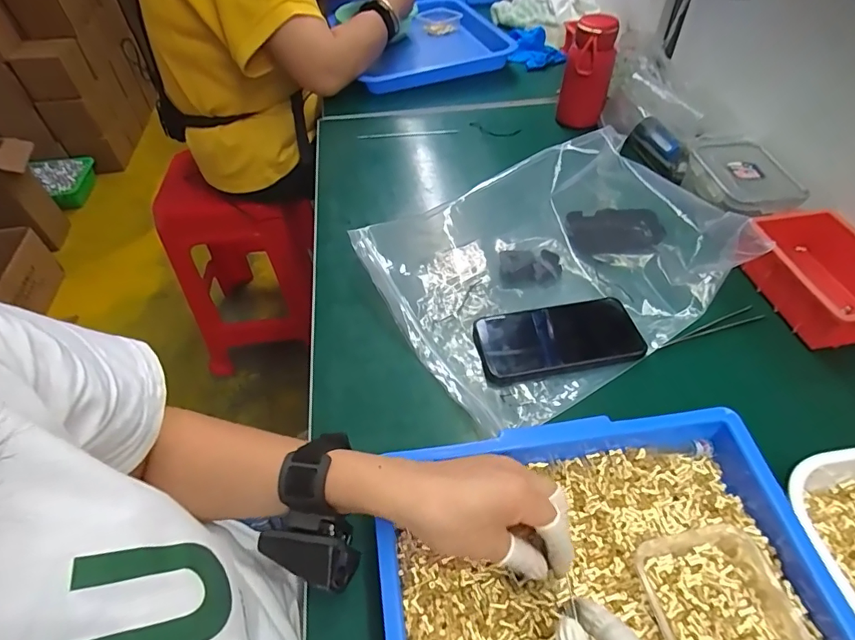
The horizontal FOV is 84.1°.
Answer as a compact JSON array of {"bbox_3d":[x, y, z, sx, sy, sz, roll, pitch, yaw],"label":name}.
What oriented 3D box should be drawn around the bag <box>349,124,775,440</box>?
[{"bbox_3d":[0.131,-0.073,0.506,0.353,0.065,0.273,-25,54,-17],"label":"bag"}]

